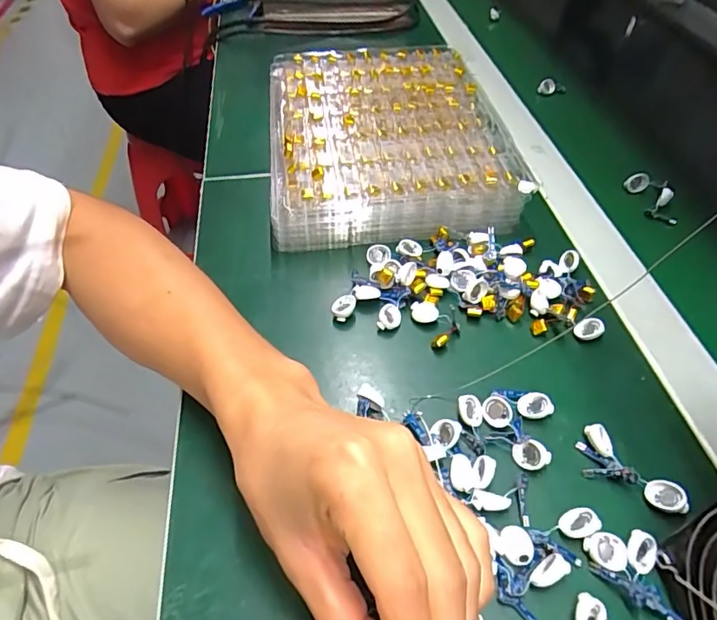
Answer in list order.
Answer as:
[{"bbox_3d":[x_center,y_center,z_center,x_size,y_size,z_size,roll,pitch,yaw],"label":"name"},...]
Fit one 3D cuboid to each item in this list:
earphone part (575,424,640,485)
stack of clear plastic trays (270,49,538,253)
[{"bbox_3d":[0.133,0.080,0.280,0.023,0.012,0.035,-11,50,-10],"label":"earphone part"},{"bbox_3d":[0.024,-0.164,0.468,0.202,0.044,0.260,-4,49,-4],"label":"stack of clear plastic trays"}]

